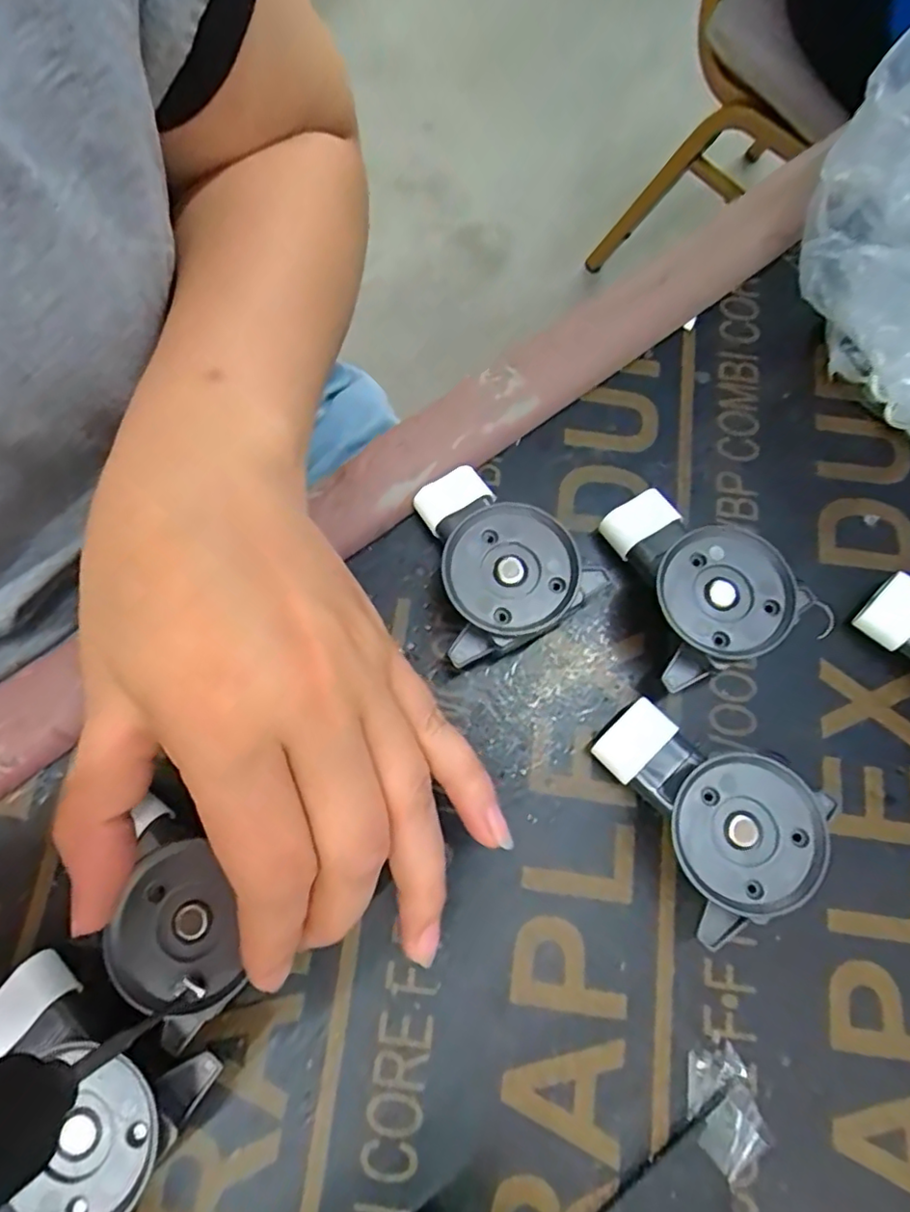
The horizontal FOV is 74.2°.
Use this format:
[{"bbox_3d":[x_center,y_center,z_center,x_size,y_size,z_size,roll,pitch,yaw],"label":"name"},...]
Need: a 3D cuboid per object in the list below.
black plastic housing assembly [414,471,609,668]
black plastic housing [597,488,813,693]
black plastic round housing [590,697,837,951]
[{"bbox_3d":[0.007,-0.012,0.203,0.050,0.032,0.065,-41,80,-11],"label":"black plastic housing assembly"},{"bbox_3d":[0.081,-0.010,0.203,0.044,0.030,0.063,-18,77,-6],"label":"black plastic housing"},{"bbox_3d":[0.077,0.060,0.186,0.045,0.031,0.065,-31,78,-9],"label":"black plastic round housing"}]

